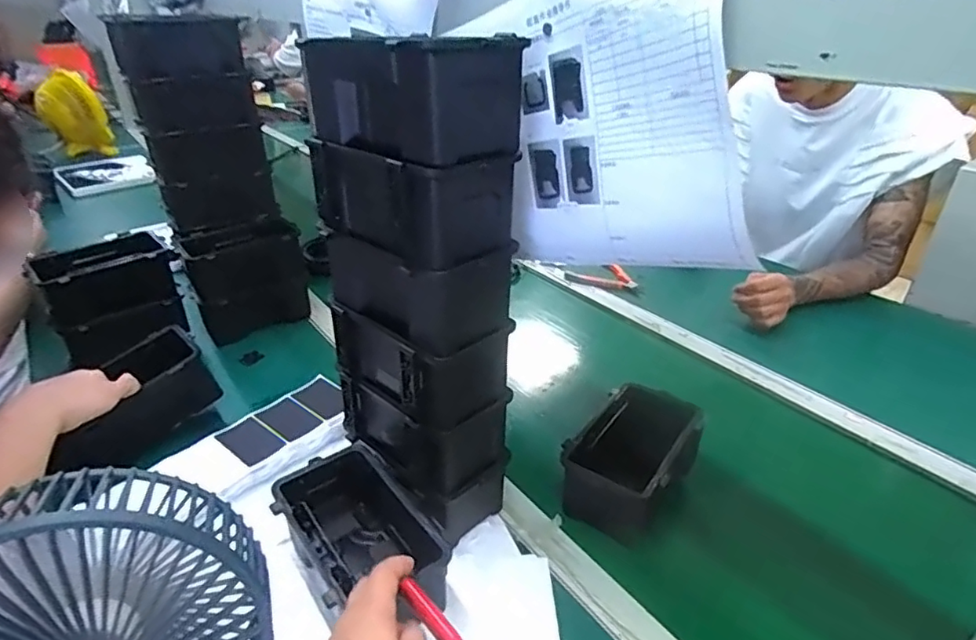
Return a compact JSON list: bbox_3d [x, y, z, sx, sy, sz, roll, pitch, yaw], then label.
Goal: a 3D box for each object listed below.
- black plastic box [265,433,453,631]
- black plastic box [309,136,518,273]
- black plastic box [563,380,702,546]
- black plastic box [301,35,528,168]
[{"bbox_3d":[-0.117,0.208,0.540,0.120,0.083,0.175,-21,36,-32],"label":"black plastic box"},{"bbox_3d":[-0.060,-0.104,0.478,0.149,0.077,0.094,24,38,36],"label":"black plastic box"},{"bbox_3d":[0.159,0.158,0.638,0.107,0.075,0.192,21,36,32],"label":"black plastic box"},{"bbox_3d":[-0.061,-0.179,0.450,0.097,0.081,0.168,-25,38,-36],"label":"black plastic box"}]

